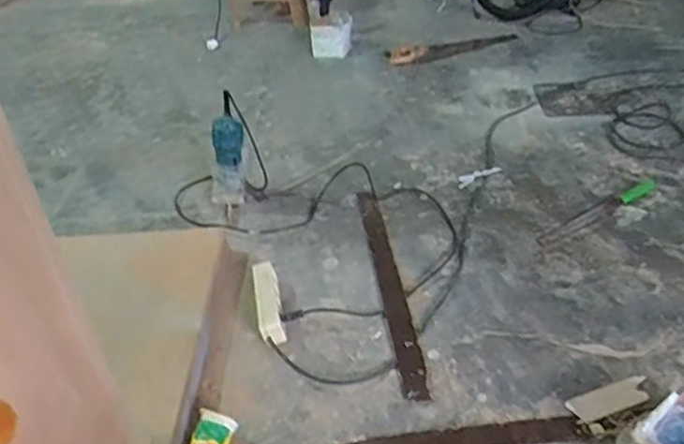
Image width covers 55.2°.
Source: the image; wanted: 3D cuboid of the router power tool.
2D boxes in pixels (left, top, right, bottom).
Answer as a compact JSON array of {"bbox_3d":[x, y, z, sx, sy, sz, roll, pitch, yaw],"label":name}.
[{"bbox_3d":[-0.289,-0.150,1.630,0.095,0.240,0.101,-14,36,-11],"label":"router power tool"}]

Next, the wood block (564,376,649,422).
[{"bbox_3d":[0.454,0.293,1.098,0.160,0.014,0.047,-18,37,-17],"label":"wood block"}]

